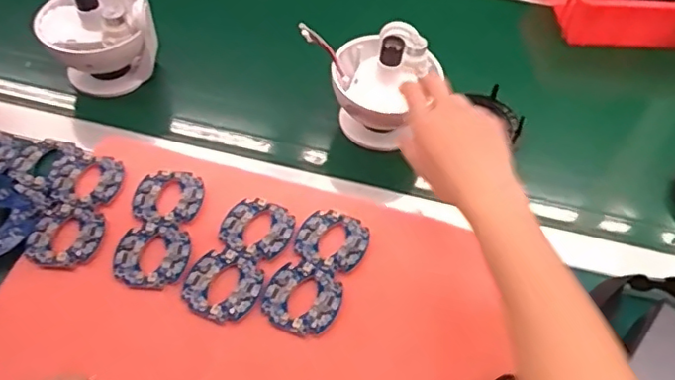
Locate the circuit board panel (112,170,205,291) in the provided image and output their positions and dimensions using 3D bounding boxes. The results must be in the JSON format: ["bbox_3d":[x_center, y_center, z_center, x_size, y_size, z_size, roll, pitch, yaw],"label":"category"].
[{"bbox_3d":[-0.166,0.034,0.543,0.064,0.004,0.128,5,52,-1],"label":"circuit board panel"}]

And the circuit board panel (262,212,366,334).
[{"bbox_3d":[-0.018,0.072,0.523,0.064,0.004,0.126,20,54,11],"label":"circuit board panel"}]

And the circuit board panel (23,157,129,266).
[{"bbox_3d":[-0.246,0.018,0.548,0.063,0.005,0.124,7,52,1],"label":"circuit board panel"}]

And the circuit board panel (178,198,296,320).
[{"bbox_3d":[-0.087,0.060,0.528,0.066,0.004,0.126,19,54,10],"label":"circuit board panel"}]

